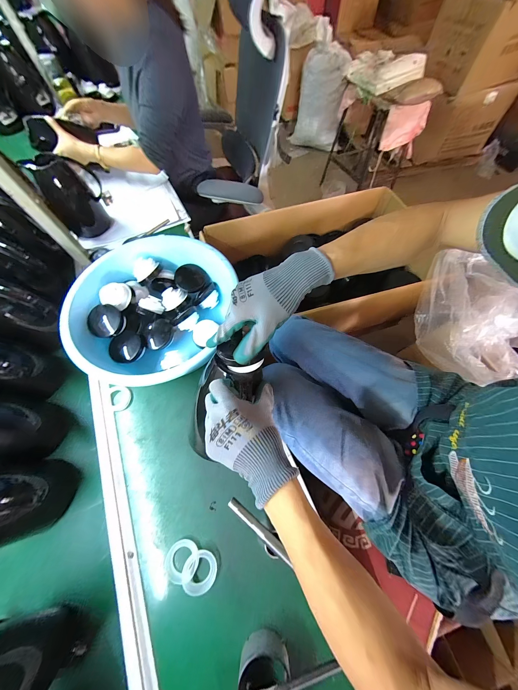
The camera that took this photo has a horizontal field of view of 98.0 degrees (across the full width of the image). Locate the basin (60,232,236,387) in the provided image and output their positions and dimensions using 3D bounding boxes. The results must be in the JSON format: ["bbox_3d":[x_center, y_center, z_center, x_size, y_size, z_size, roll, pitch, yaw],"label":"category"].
[{"bbox_3d":[-0.253,-0.083,0.546,0.327,0.135,0.356,-1,66,2],"label":"basin"}]

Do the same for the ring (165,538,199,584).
[{"bbox_3d":[-0.138,0.387,0.403,0.058,0.010,0.058,-1,66,2],"label":"ring"}]

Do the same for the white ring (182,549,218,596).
[{"bbox_3d":[-0.104,0.396,0.393,0.055,0.018,0.056,-1,66,2],"label":"white ring"}]

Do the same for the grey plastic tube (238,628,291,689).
[{"bbox_3d":[0.008,0.483,0.328,0.071,0.061,0.075,-1,66,2],"label":"grey plastic tube"}]

